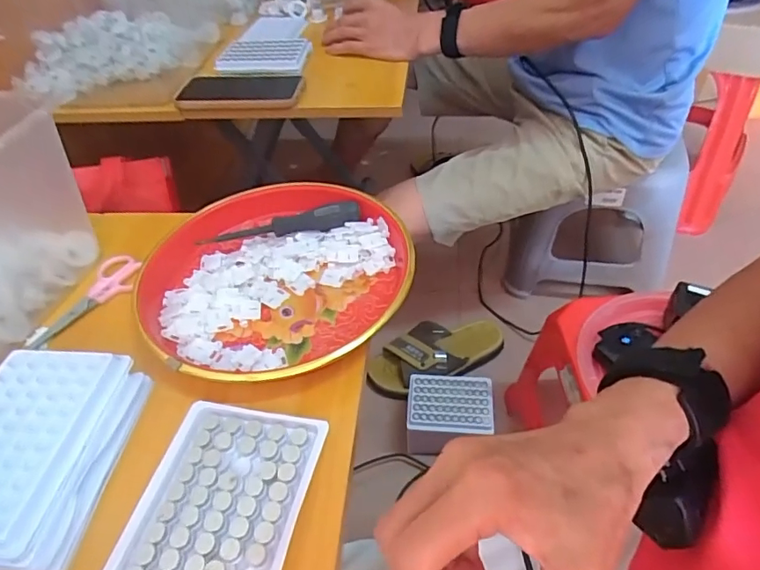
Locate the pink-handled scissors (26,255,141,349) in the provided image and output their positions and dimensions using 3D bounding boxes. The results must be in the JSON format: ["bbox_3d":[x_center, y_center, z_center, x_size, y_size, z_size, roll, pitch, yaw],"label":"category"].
[{"bbox_3d":[-0.244,0.013,0.418,0.039,0.008,0.105,13,49,17],"label":"pink-handled scissors"}]

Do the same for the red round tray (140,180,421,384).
[{"bbox_3d":[-0.093,-0.012,0.414,0.217,0.027,0.217,-2,46,3],"label":"red round tray"}]

